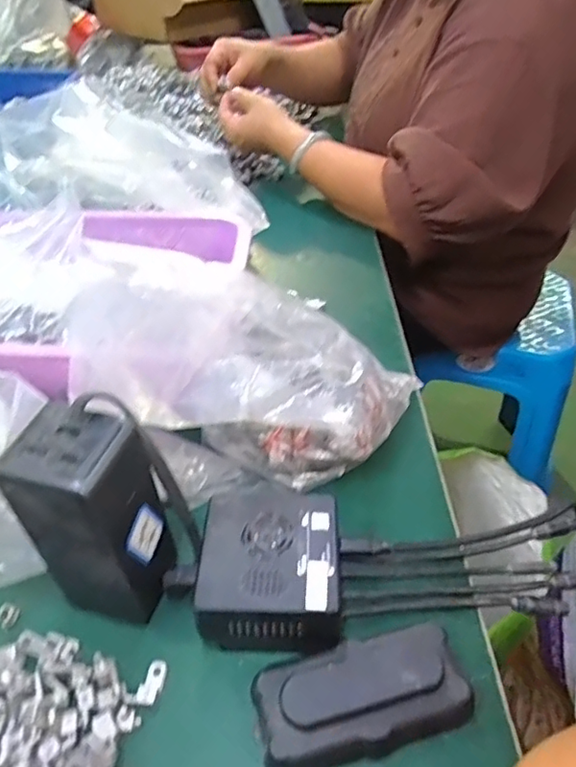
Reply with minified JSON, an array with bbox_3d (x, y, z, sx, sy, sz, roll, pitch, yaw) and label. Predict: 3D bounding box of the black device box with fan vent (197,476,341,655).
[{"bbox_3d":[-0.010,0.109,0.326,0.077,0.051,0.083,-1,42,0],"label":"black device box with fan vent"}]

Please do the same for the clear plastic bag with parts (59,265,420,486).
[{"bbox_3d":[-0.029,-0.004,0.405,0.256,0.082,0.136,18,43,-3],"label":"clear plastic bag with parts"}]

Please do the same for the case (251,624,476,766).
[{"bbox_3d":[0.038,0.158,0.286,0.105,0.031,0.047,-12,43,-12],"label":"case"}]

